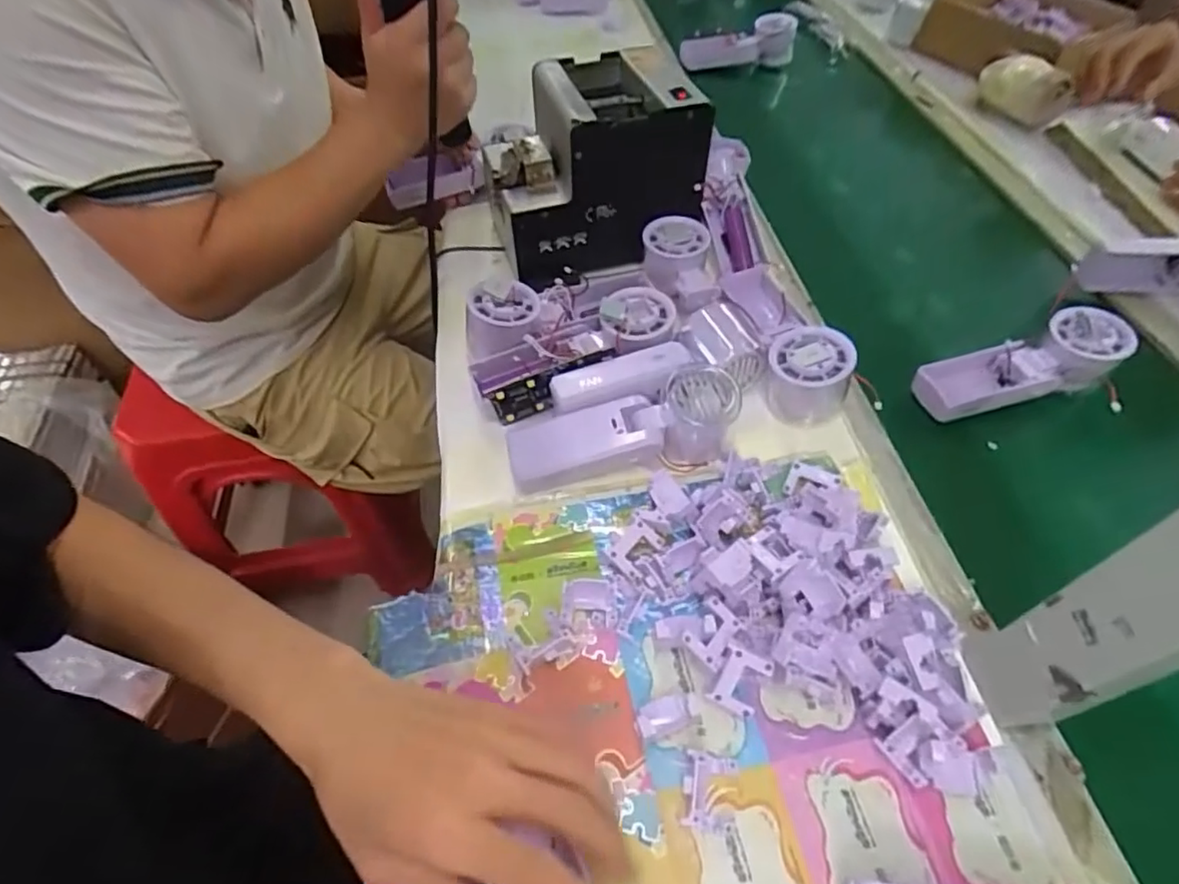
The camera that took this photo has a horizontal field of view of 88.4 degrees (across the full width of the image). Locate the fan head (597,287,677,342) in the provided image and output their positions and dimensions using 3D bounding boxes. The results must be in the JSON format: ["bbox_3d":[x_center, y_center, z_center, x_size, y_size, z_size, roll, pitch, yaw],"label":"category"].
[{"bbox_3d":[0.039,-0.102,0.481,0.055,0.018,0.051,16,55,10],"label":"fan head"}]

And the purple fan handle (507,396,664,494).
[{"bbox_3d":[-0.003,0.001,0.439,0.111,0.037,0.045,-9,54,-6],"label":"purple fan handle"}]

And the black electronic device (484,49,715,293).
[{"bbox_3d":[0.000,-0.258,0.576,0.177,0.150,0.156,-14,54,-10],"label":"black electronic device"}]

